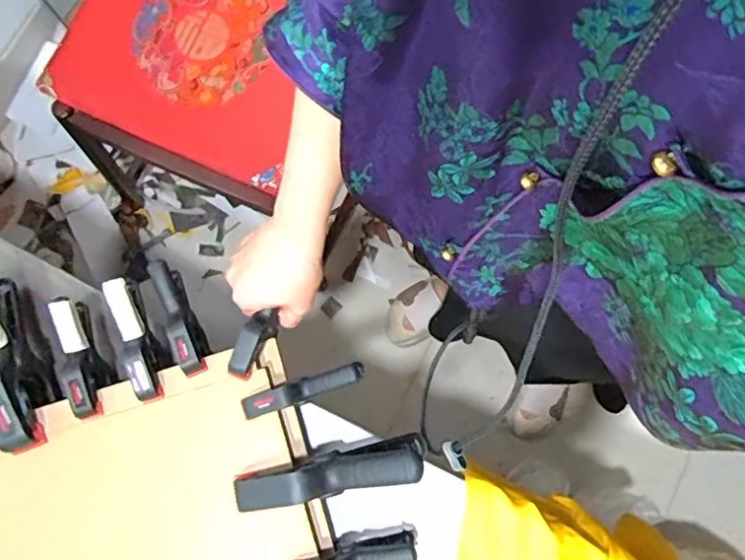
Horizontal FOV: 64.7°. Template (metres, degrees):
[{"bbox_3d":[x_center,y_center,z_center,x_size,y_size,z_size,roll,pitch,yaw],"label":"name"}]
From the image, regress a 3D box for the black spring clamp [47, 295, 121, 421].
[{"bbox_3d":[-0.276,0.077,0.571,0.030,0.084,0.113,-24,81,-6],"label":"black spring clamp"}]

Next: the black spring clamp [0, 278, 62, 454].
[{"bbox_3d":[-0.344,0.074,0.557,0.033,0.123,0.172,-23,81,-6],"label":"black spring clamp"}]

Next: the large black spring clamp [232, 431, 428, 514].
[{"bbox_3d":[-0.035,0.174,0.534,0.170,0.090,0.032,-11,80,-4],"label":"large black spring clamp"}]

